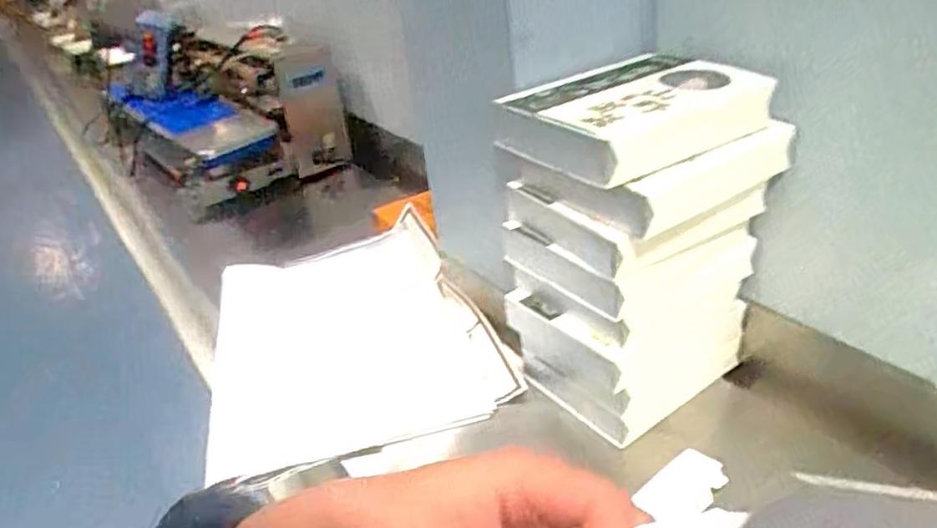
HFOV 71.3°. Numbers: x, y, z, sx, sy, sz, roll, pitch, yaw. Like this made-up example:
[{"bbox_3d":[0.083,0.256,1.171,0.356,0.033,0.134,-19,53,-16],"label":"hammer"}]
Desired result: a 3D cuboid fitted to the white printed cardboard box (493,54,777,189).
[{"bbox_3d":[0.151,-0.146,0.623,0.220,0.047,0.168,-23,36,-24],"label":"white printed cardboard box"}]

